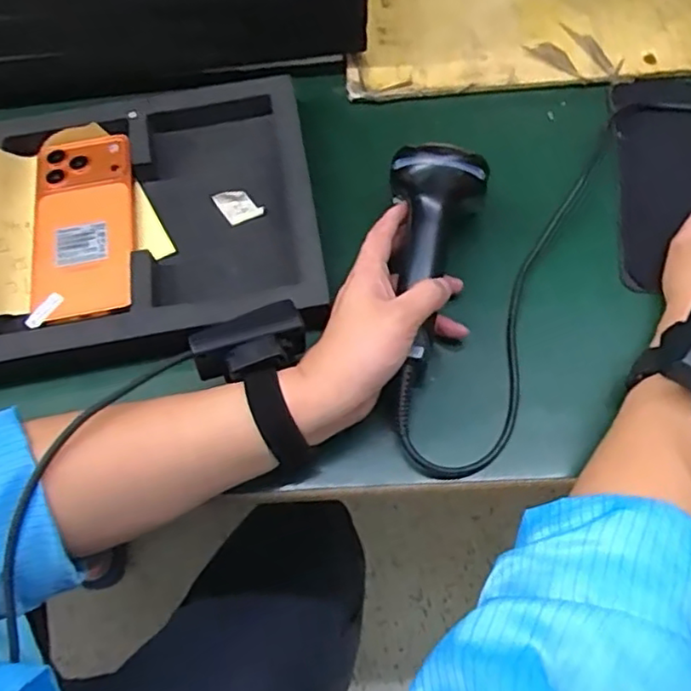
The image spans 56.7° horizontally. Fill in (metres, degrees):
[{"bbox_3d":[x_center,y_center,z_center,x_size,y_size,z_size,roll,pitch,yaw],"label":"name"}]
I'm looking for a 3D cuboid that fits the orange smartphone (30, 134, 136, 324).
[{"bbox_3d":[-0.200,-0.092,0.488,0.079,0.015,0.163,-9,64,-1],"label":"orange smartphone"}]

